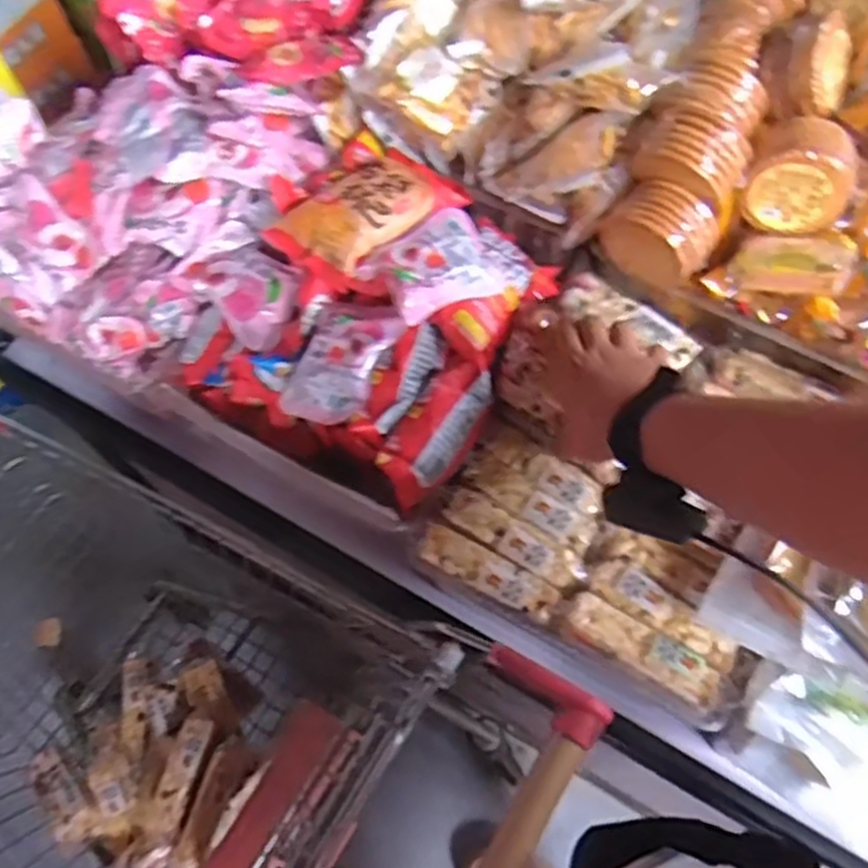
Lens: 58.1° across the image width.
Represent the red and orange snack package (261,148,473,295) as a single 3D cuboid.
[{"bbox_3d":[-0.057,-0.201,0.697,0.160,0.053,0.120,-43,72,-16],"label":"red and orange snack package"}]

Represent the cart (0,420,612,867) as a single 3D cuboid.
[{"bbox_3d":[-0.330,0.389,0.976,0.795,0.938,0.457,24,69,12],"label":"cart"}]

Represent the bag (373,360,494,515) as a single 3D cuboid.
[{"bbox_3d":[0.003,0.001,0.667,0.057,0.071,0.122,39,72,17],"label":"bag"}]

